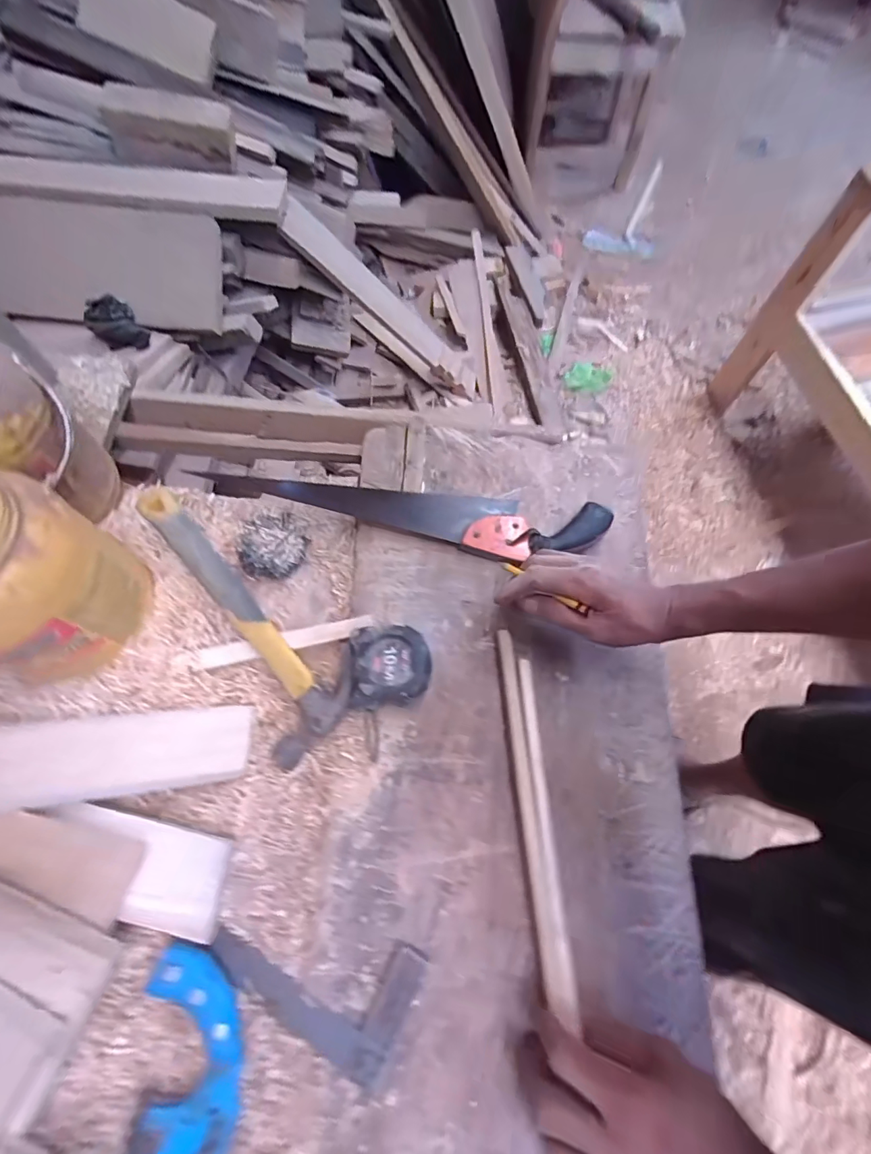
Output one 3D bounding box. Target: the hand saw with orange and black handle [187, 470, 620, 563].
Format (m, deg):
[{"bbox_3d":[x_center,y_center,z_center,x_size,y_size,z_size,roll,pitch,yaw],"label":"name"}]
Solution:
[{"bbox_3d":[-0.035,-0.069,0.553,0.474,0.031,0.073,5,67,-1],"label":"hand saw with orange and black handle"}]

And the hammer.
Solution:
[{"bbox_3d":[-0.196,0.027,0.495,0.113,0.052,0.328,-31,72,-14],"label":"hammer"}]

